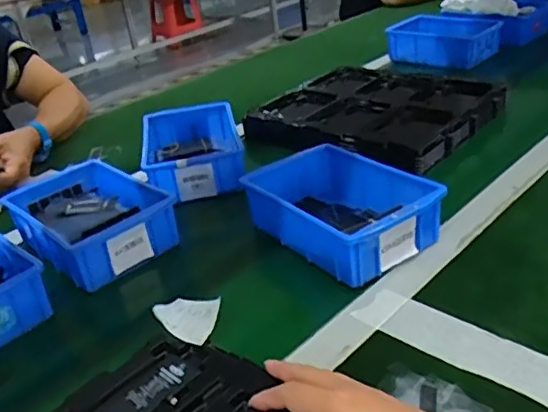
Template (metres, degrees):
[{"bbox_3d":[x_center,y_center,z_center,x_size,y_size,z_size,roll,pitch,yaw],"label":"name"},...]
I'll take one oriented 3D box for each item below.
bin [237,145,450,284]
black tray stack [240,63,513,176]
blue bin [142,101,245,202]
[{"bbox_3d":[0.065,-0.007,0.626,0.130,0.057,0.207,-22,35,-28],"label":"bin"},{"bbox_3d":[0.153,-0.146,0.905,0.312,0.050,0.264,21,38,35],"label":"black tray stack"},{"bbox_3d":[-0.115,-0.079,0.825,0.128,0.058,0.200,-11,28,-5],"label":"blue bin"}]

